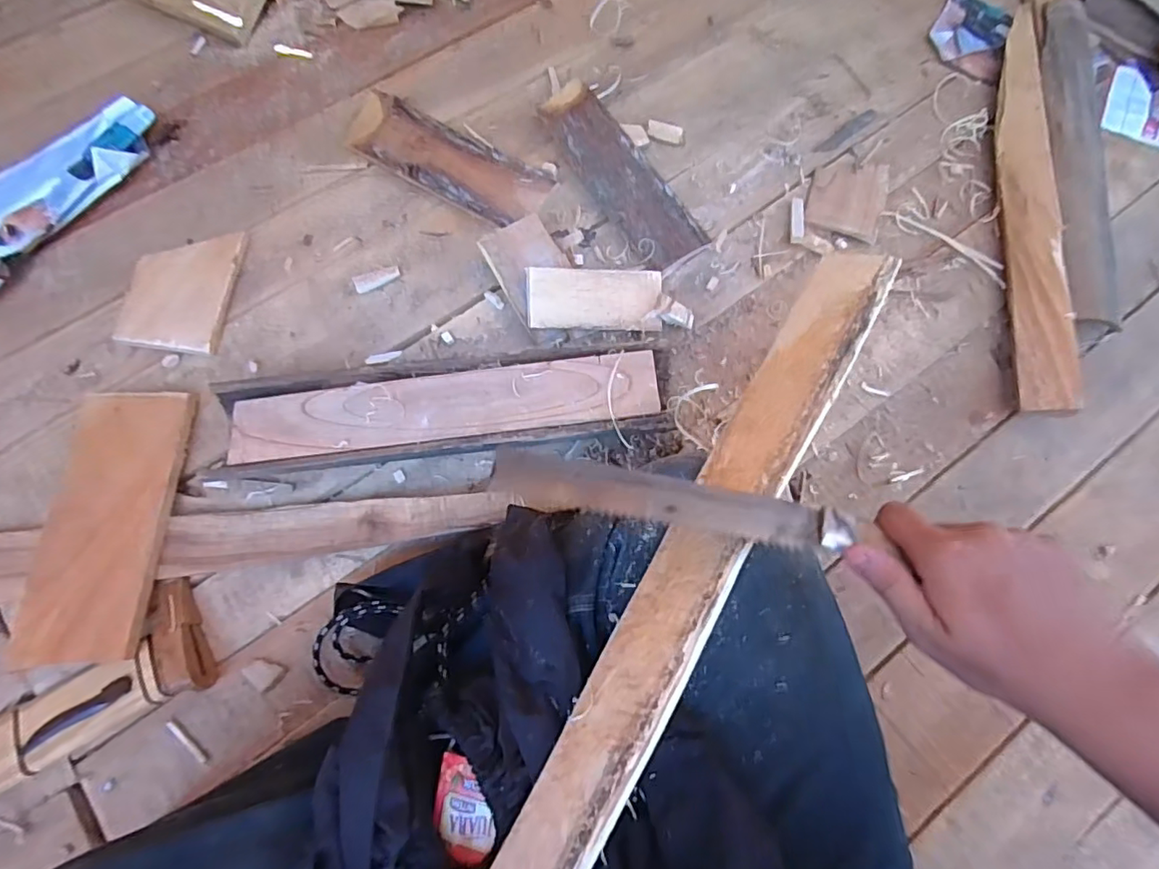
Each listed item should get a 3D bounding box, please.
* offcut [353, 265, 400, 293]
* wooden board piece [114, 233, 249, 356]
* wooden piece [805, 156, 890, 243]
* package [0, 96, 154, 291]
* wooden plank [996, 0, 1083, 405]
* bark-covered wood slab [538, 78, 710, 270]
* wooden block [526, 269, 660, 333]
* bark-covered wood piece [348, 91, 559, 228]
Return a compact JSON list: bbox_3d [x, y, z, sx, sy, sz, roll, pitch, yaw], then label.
[{"bbox_3d":[-0.214,-0.165,0.596,0.048,0.005,0.020,-19,75,-8],"label":"offcut"},{"bbox_3d":[-0.406,-0.148,0.578,0.092,0.024,0.134,6,73,0],"label":"wooden board piece"},{"bbox_3d":[0.308,-0.274,0.643,0.083,0.009,0.108,18,74,3],"label":"wooden piece"},{"bbox_3d":[-0.555,-0.246,0.584,0.084,0.049,0.272,28,74,6],"label":"package"},{"bbox_3d":[0.504,-0.274,0.637,0.047,0.049,0.533,10,73,1],"label":"wooden plank"},{"bbox_3d":[0.041,-0.293,0.631,0.073,0.030,0.249,-32,77,-11],"label":"bark-covered wood slab"},{"bbox_3d":[0.016,-0.139,0.576,0.137,0.013,0.060,-1,96,-8],"label":"wooden block"},{"bbox_3d":[-0.148,-0.309,0.637,0.246,0.023,0.081,30,75,7],"label":"bark-covered wood piece"}]

